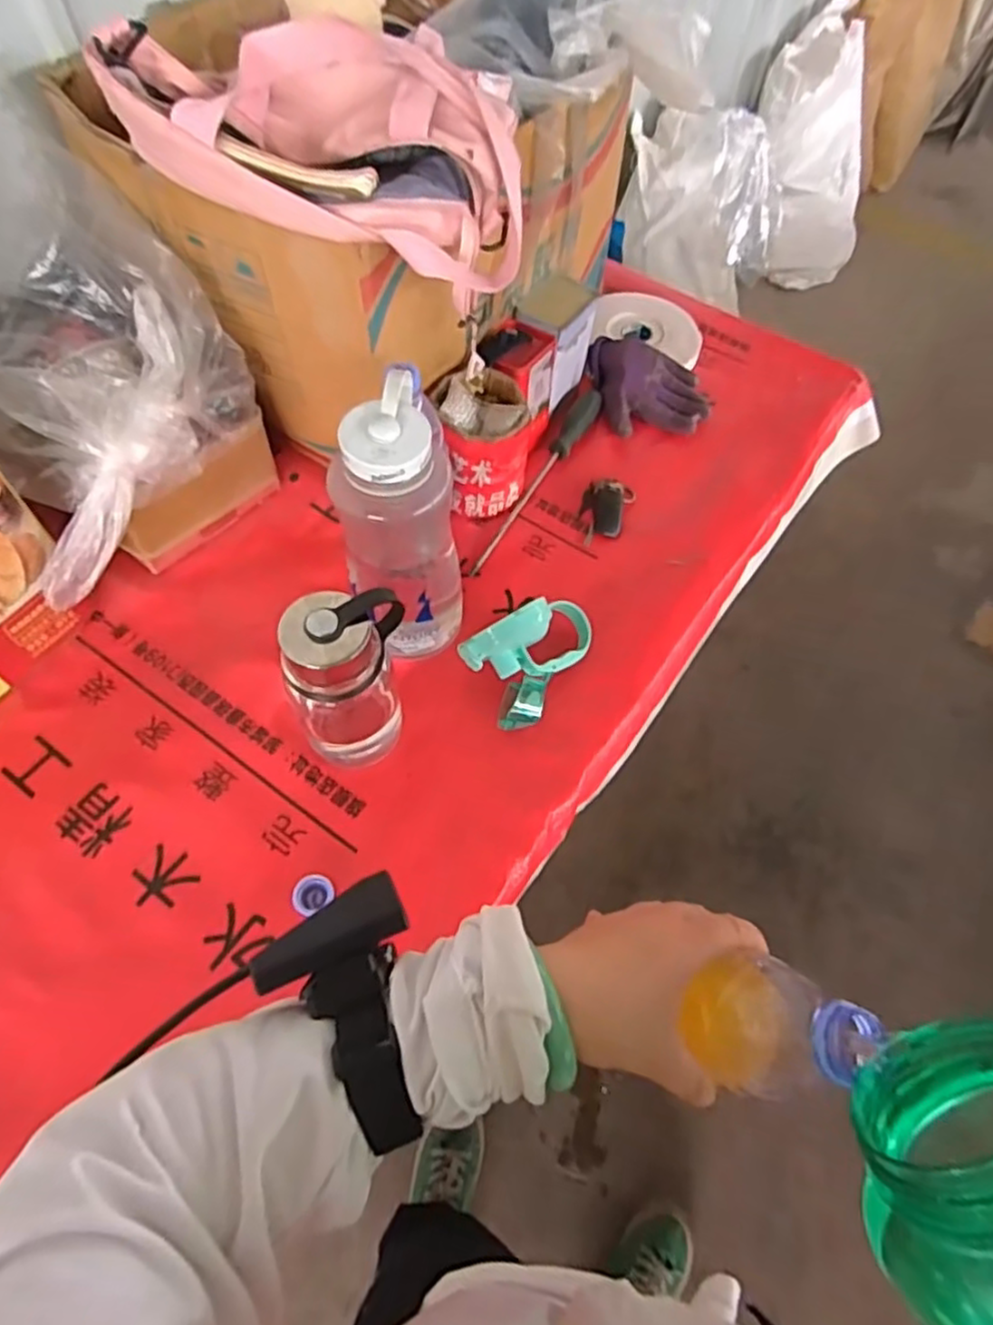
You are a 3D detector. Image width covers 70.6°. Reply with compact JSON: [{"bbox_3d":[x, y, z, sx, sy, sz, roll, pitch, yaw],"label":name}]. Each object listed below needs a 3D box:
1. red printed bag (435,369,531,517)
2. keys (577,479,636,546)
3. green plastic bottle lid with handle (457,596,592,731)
[{"bbox_3d":[-0.014,-0.227,0.742,0.096,0.133,0.085,-9,60,-7],"label":"red printed bag"},{"bbox_3d":[0.122,-0.171,0.780,0.056,0.022,0.084,11,60,5],"label":"keys"},{"bbox_3d":[0.042,-0.005,0.647,0.131,0.069,0.082,-30,65,-17],"label":"green plastic bottle lid with handle"}]

